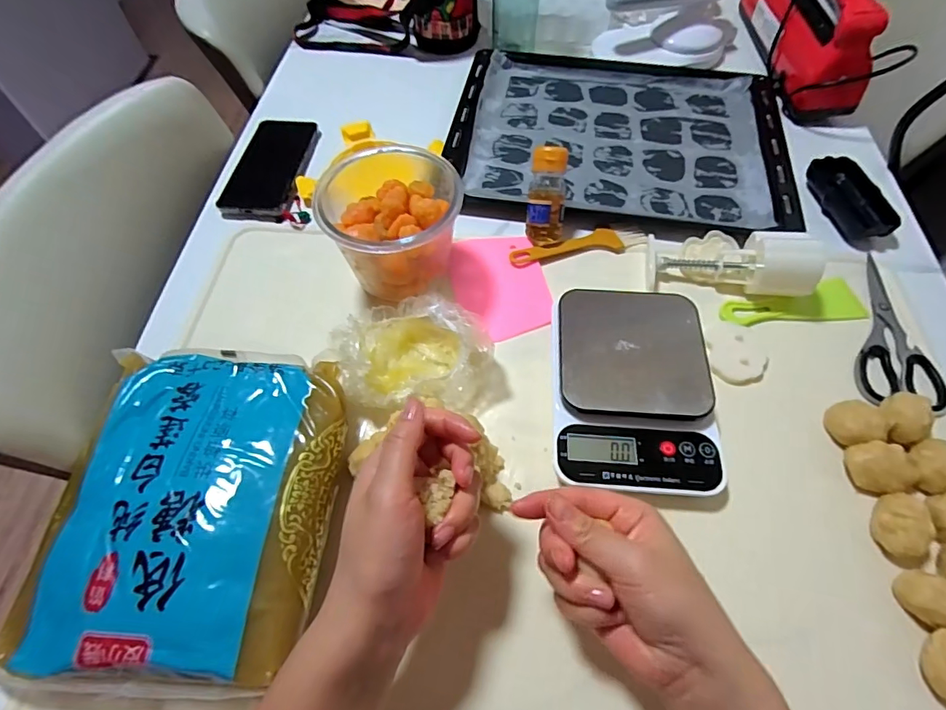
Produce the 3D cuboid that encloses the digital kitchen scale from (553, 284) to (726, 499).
[{"bbox_3d":[0.133,0.026,0.406,0.131,0.037,0.179,2,61,3],"label":"digital kitchen scale"}]

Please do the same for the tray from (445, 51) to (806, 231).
[{"bbox_3d":[0.179,-0.283,0.599,0.394,0.021,0.306,9,61,7],"label":"tray"}]

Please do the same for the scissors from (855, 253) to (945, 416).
[{"bbox_3d":[0.388,-0.025,0.446,0.067,0.010,0.169,10,62,7],"label":"scissors"}]

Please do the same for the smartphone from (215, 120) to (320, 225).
[{"bbox_3d":[-0.244,-0.226,0.578,0.086,0.019,0.170,2,61,3],"label":"smartphone"}]

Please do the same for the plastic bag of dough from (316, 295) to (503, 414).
[{"bbox_3d":[-0.052,-0.002,0.414,0.149,0.062,0.094,-5,61,-1],"label":"plastic bag of dough"}]

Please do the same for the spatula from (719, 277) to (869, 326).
[{"bbox_3d":[0.307,-0.051,0.465,0.138,0.006,0.049,-4,61,-1],"label":"spatula"}]

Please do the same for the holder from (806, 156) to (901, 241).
[{"bbox_3d":[0.415,-0.173,0.525,0.052,0.022,0.109,-15,61,-7],"label":"holder"}]

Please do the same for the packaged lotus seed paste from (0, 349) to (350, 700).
[{"bbox_3d":[-0.199,0.105,0.351,0.194,0.062,0.234,2,61,3],"label":"packaged lotus seed paste"}]

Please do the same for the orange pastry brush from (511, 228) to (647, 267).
[{"bbox_3d":[0.110,-0.116,0.504,0.144,0.010,0.032,-9,61,-4],"label":"orange pastry brush"}]

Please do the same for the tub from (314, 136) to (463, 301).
[{"bbox_3d":[-0.073,-0.117,0.449,0.114,0.117,0.108,-1,61,1],"label":"tub"}]

